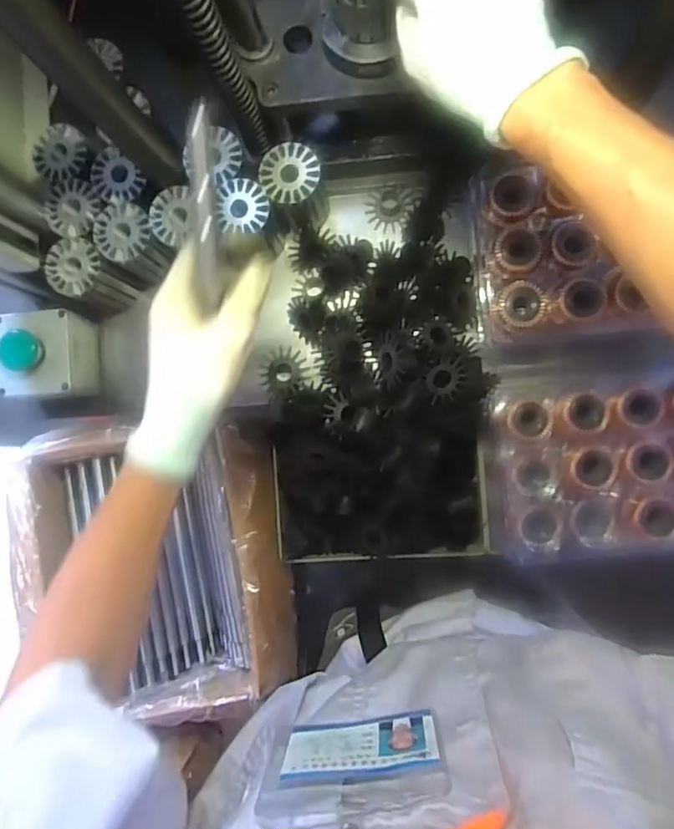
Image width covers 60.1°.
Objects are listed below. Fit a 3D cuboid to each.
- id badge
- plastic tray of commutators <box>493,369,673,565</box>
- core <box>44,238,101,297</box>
[{"bbox_3d":[0.010,0.196,0.331,0.101,0.086,0.011,-10,94,5],"label":"id badge"},{"bbox_3d":[0.233,0.044,0.512,0.176,0.052,0.148,-8,88,6],"label":"plastic tray of commutators"},{"bbox_3d":[-0.244,-0.137,0.535,0.050,0.011,0.052,0,89,6],"label":"core"}]

